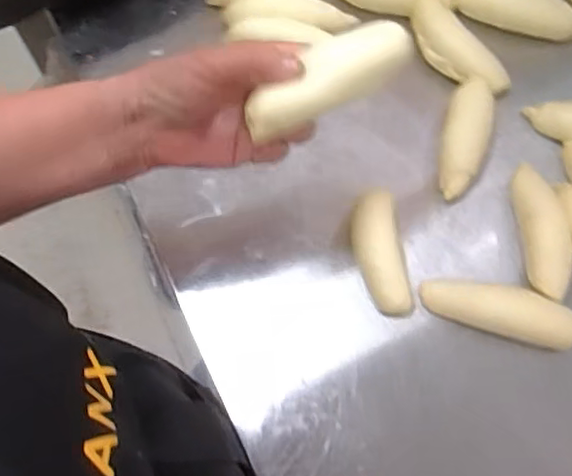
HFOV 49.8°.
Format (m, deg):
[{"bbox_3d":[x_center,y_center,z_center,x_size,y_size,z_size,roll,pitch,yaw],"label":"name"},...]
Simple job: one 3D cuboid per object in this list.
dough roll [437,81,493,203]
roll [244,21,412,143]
[{"bbox_3d":[0.145,-0.080,0.504,0.037,0.025,0.101,18,69,7],"label":"dough roll"},{"bbox_3d":[0.024,-0.091,0.351,0.106,0.023,0.031,-33,71,-12],"label":"roll"}]

